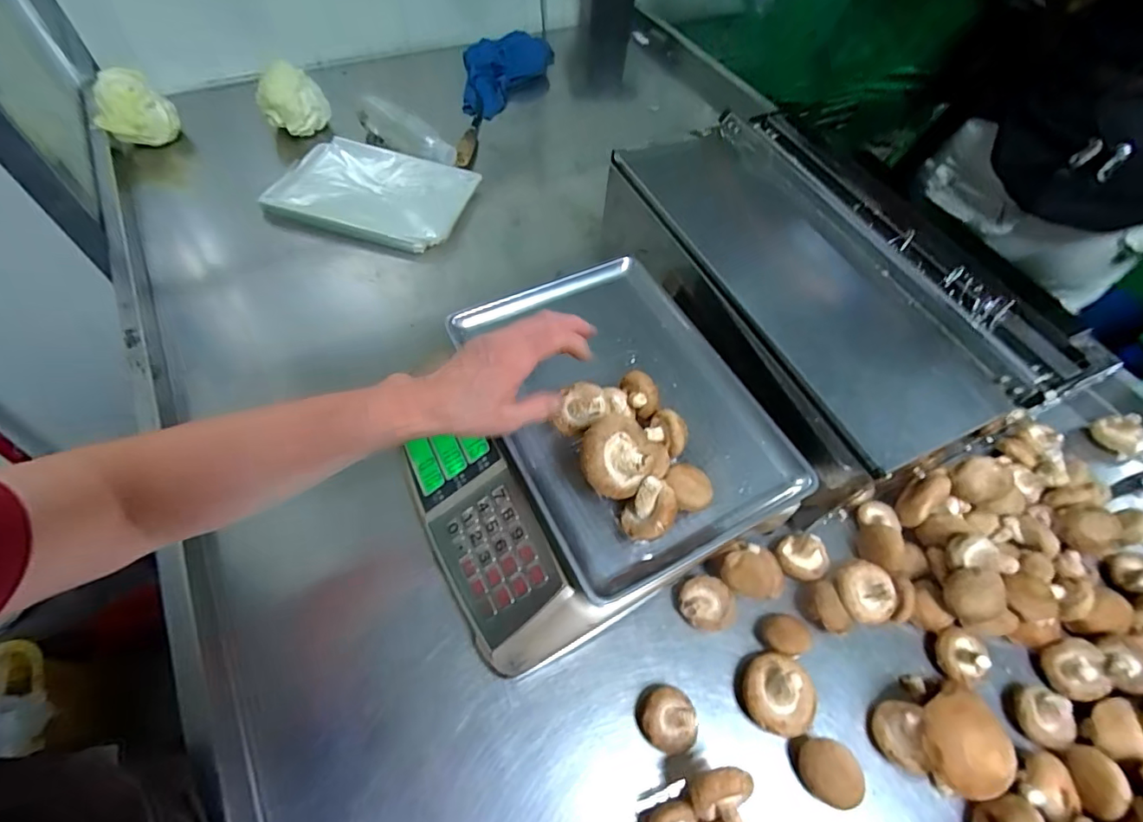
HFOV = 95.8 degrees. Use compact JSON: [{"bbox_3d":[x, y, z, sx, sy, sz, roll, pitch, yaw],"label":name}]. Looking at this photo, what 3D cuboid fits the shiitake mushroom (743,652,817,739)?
[{"bbox_3d":[0.186,0.250,0.456,0.061,0.046,0.063,2,59,-3],"label":"shiitake mushroom"}]

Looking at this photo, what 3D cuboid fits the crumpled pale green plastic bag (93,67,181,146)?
[{"bbox_3d":[-0.614,-0.429,0.722,0.073,0.100,0.073,0,59,-4],"label":"crumpled pale green plastic bag"}]

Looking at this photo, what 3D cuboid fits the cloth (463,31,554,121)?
[{"bbox_3d":[-0.135,-0.636,0.960,0.113,0.089,0.241,28,61,12],"label":"cloth"}]

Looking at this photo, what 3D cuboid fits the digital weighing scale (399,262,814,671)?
[{"bbox_3d":[0.011,0.029,0.519,0.336,0.154,0.322,-24,63,-17],"label":"digital weighing scale"}]

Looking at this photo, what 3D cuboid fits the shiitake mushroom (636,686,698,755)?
[{"bbox_3d":[0.082,0.269,0.449,0.048,0.026,0.049,2,59,-3],"label":"shiitake mushroom"}]

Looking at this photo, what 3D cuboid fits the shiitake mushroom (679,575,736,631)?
[{"bbox_3d":[0.131,0.188,0.502,0.051,0.033,0.047,2,59,-3],"label":"shiitake mushroom"}]

